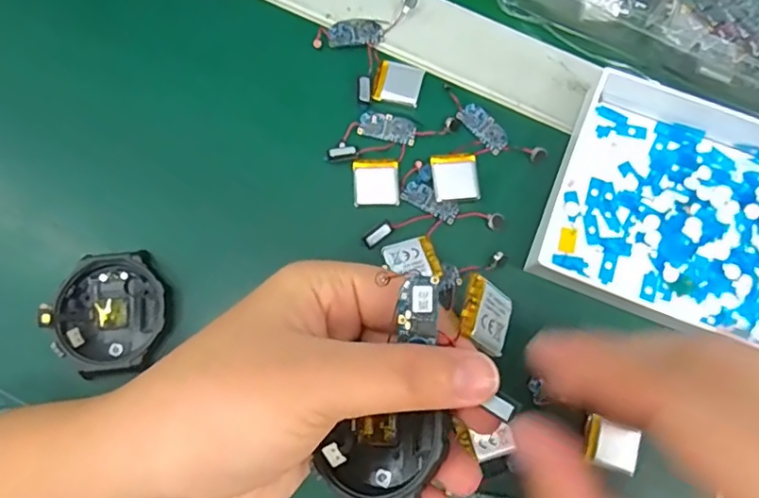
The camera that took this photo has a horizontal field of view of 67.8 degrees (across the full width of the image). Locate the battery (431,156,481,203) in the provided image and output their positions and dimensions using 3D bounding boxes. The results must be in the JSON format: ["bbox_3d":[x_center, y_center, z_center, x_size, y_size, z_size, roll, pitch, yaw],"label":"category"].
[{"bbox_3d":[0.036,-0.033,0.268,0.022,0.004,0.022,-6,77,-2],"label":"battery"}]

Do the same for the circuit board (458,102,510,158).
[{"bbox_3d":[0.051,-0.060,0.276,0.013,0.004,0.028,-43,81,-10],"label":"circuit board"}]

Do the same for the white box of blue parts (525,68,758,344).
[{"bbox_3d":[0.167,-0.010,0.254,0.169,0.027,0.107,22,78,4],"label":"white box of blue parts"}]

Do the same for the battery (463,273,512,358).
[{"bbox_3d":[0.036,0.022,0.188,0.022,0.004,0.021,35,64,-30],"label":"battery"}]

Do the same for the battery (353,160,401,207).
[{"bbox_3d":[-0.001,-0.031,0.267,0.021,0.004,0.023,-2,77,-1],"label":"battery"}]

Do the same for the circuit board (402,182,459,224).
[{"bbox_3d":[0.025,-0.023,0.267,0.027,0.004,0.012,29,78,6],"label":"circuit board"}]

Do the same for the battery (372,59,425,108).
[{"bbox_3d":[0.010,-0.082,0.278,0.022,0.004,0.021,15,77,3],"label":"battery"}]

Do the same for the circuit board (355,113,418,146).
[{"bbox_3d":[0.004,-0.059,0.275,0.027,0.004,0.013,13,77,2],"label":"circuit board"}]

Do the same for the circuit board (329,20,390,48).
[{"bbox_3d":[-0.011,-0.110,0.284,0.029,0.004,0.013,-6,77,-2],"label":"circuit board"}]

